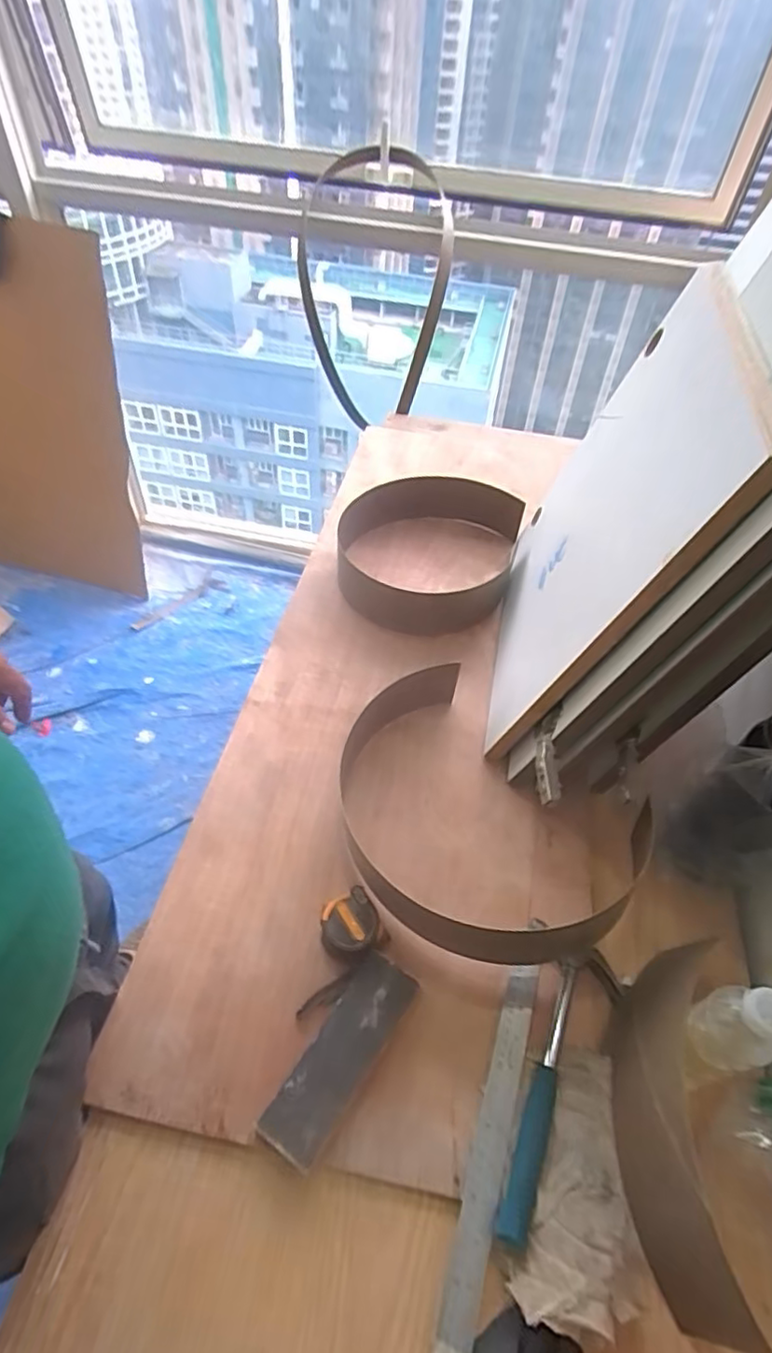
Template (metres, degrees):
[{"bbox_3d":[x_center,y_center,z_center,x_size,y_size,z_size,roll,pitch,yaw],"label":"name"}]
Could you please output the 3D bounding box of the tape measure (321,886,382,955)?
[{"bbox_3d":[-0.035,0.253,0.635,0.055,0.035,0.054,2,50,-2],"label":"tape measure"}]

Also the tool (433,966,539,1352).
[{"bbox_3d":[0.092,0.402,0.537,0.030,0.011,0.297,17,51,10],"label":"tool"}]

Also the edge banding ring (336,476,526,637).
[{"bbox_3d":[0.063,-0.216,1.023,0.286,0.087,0.305,2,50,-2],"label":"edge banding ring"}]

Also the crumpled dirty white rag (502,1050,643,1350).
[{"bbox_3d":[0.173,0.418,0.510,0.089,0.030,0.189,21,52,13],"label":"crumpled dirty white rag"}]

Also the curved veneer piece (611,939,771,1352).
[{"bbox_3d":[0.245,0.364,0.527,0.082,0.070,0.275,10,50,5],"label":"curved veneer piece"}]

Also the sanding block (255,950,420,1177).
[{"bbox_3d":[-0.040,0.345,0.569,0.058,0.027,0.175,28,54,19],"label":"sanding block"}]

